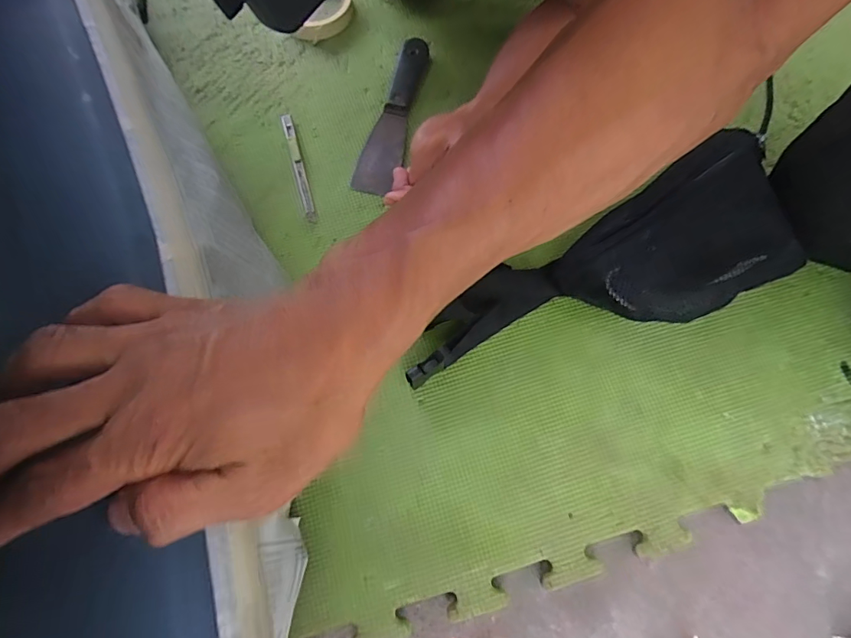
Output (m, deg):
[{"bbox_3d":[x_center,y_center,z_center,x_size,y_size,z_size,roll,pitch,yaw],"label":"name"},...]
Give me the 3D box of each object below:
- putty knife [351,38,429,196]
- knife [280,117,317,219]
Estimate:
[{"bbox_3d":[-0.030,-0.225,0.494,0.043,0.016,0.191,17,74,5],"label":"putty knife"},{"bbox_3d":[-0.136,-0.164,0.483,0.013,0.009,0.135,-16,74,-5],"label":"knife"}]

